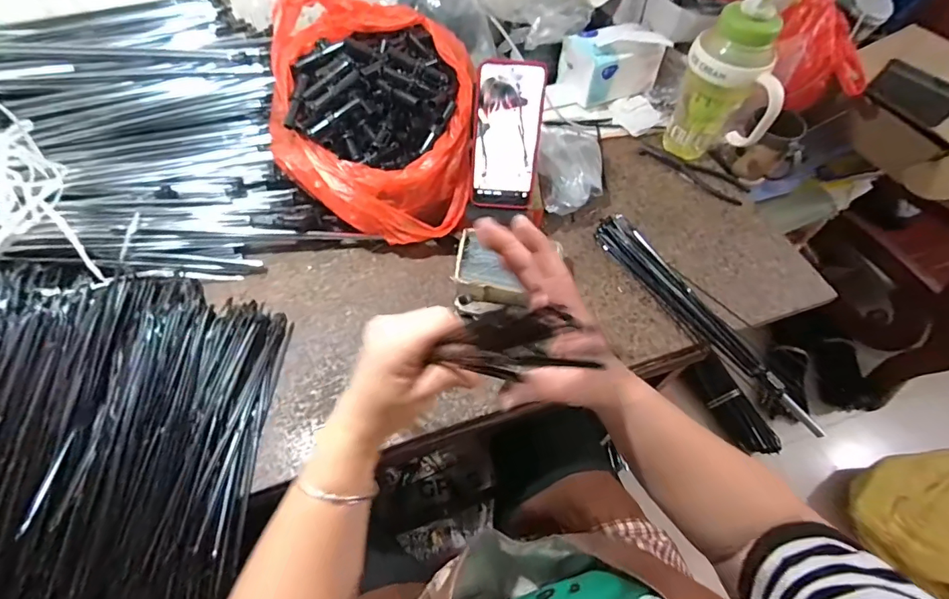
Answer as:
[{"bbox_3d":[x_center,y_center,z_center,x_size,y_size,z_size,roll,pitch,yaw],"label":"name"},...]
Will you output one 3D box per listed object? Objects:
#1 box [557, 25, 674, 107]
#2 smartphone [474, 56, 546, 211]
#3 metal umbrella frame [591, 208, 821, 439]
[{"bbox_3d":[0.225,-0.394,0.741,0.147,0.091,0.086,-21,62,-15],"label":"box"},{"bbox_3d":[0.038,-0.190,0.534,0.077,0.164,0.011,4,29,0],"label":"smartphone"},{"bbox_3d":[0.282,0.013,0.558,0.048,0.033,0.334,-32,65,-20],"label":"metal umbrella frame"}]

